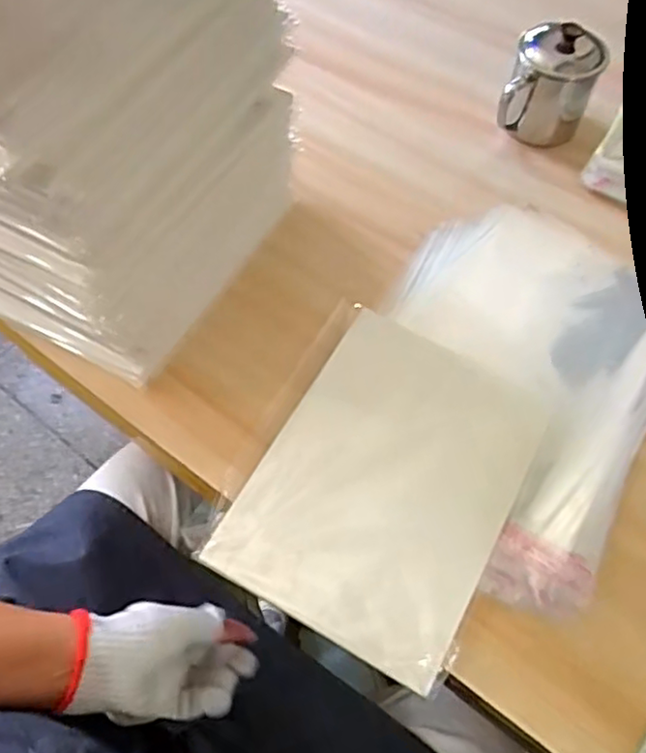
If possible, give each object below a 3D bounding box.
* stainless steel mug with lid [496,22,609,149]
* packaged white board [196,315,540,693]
[{"bbox_3d":[0.244,-0.310,0.701,0.091,0.104,0.096,21,62,12],"label":"stainless steel mug with lid"},{"bbox_3d":[0.050,0.080,0.517,0.195,0.010,0.254,25,63,14],"label":"packaged white board"}]

